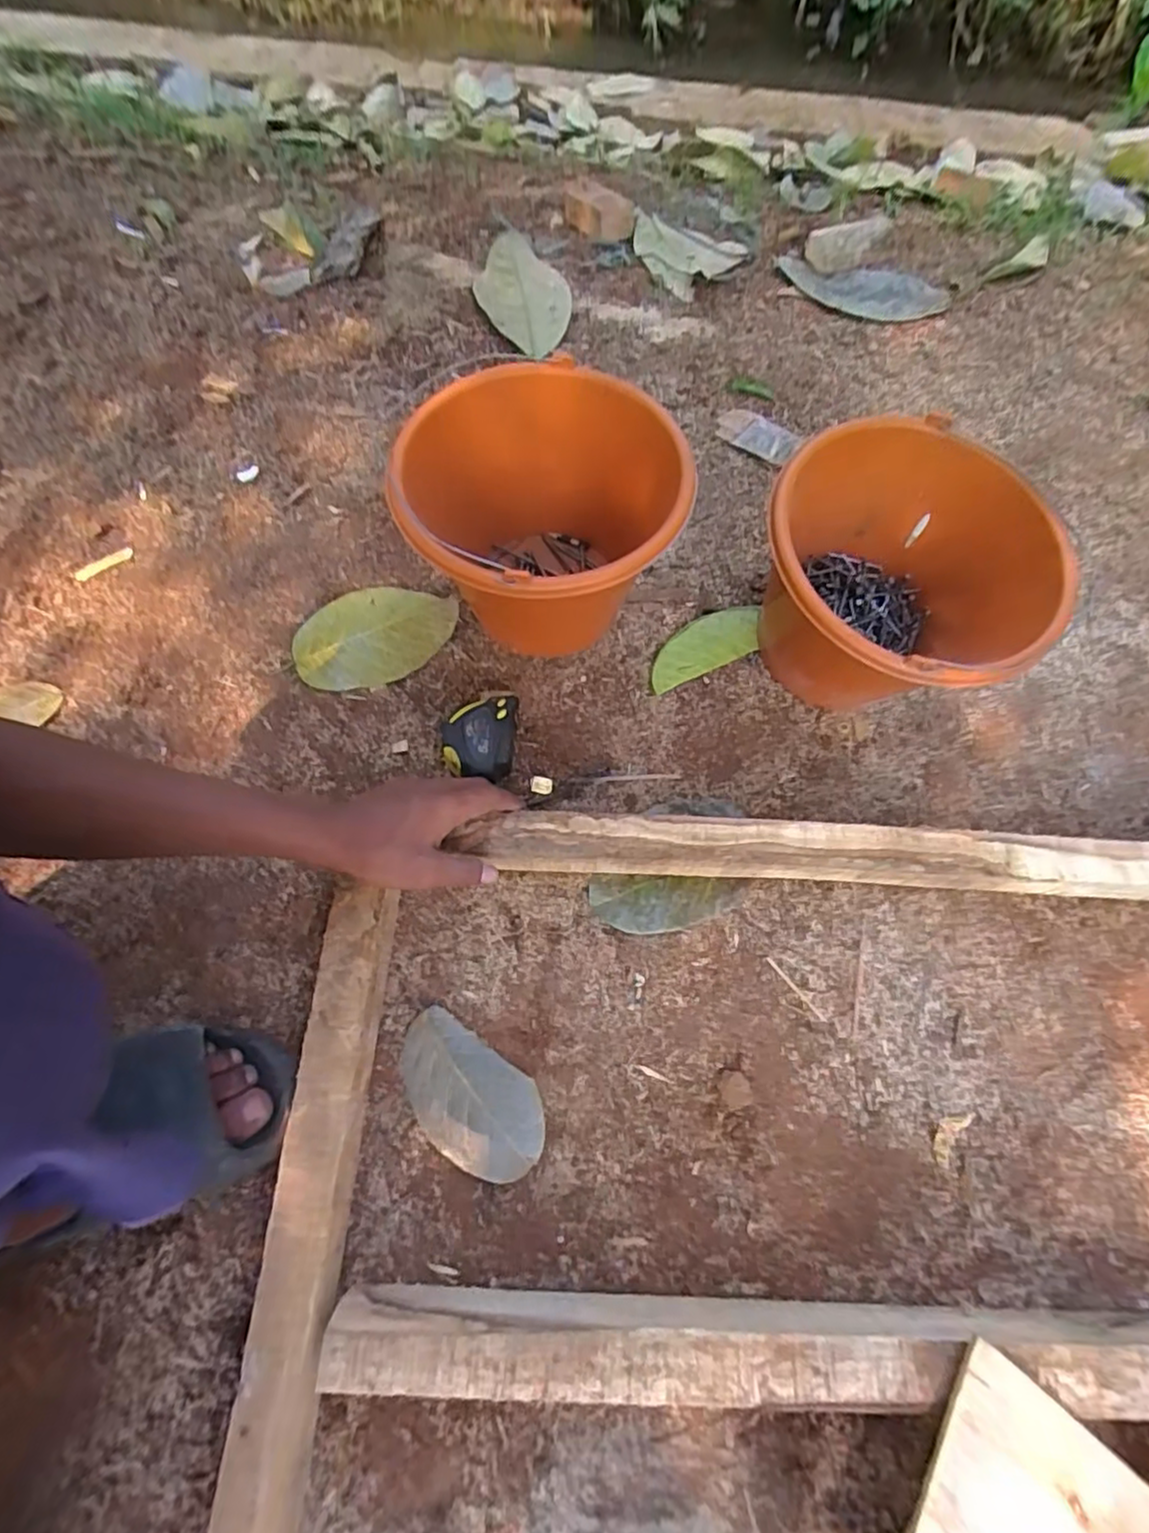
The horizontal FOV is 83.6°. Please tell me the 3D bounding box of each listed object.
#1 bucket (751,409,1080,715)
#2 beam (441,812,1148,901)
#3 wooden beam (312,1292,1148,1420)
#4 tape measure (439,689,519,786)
[{"bbox_3d":[0.272,-0.142,0.580,0.226,0.188,0.227,1,66,-1],"label":"bucket"},{"bbox_3d":[0.223,0.077,0.547,0.619,0.059,0.046,3,66,-1],"label":"beam"},{"bbox_3d":[0.155,0.378,0.421,0.618,0.063,0.044,2,66,-1],"label":"wooden beam"},{"bbox_3d":[-0.087,-0.024,0.593,0.062,0.041,0.080,1,66,-1],"label":"tape measure"}]

